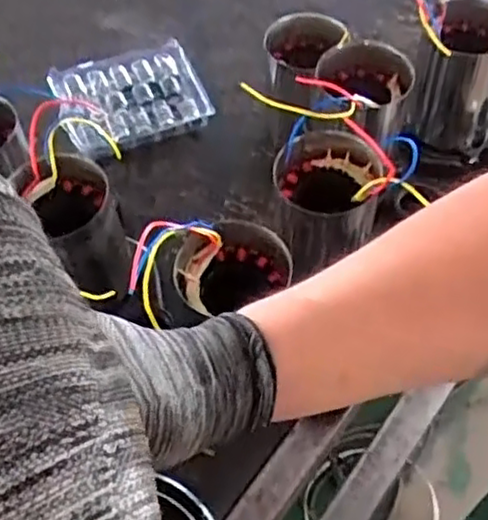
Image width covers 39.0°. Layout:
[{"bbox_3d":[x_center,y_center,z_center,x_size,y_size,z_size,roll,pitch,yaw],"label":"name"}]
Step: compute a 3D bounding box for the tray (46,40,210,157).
[{"bbox_3d":[-0.142,-0.206,0.869,0.174,0.031,0.153,-21,59,-10],"label":"tray"}]

